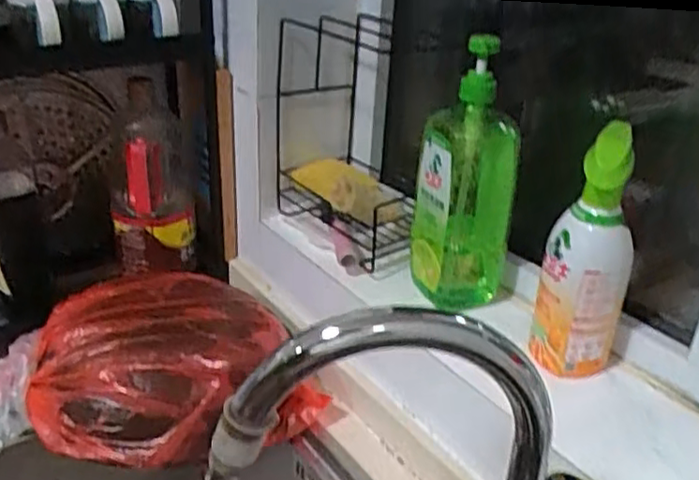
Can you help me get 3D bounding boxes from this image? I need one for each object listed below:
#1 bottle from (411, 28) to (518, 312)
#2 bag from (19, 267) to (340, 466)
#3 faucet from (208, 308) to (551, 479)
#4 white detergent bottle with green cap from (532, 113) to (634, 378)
[{"bbox_3d":[0.125,-0.064,0.733,0.095,0.295,0.070,-7,29,-19],"label":"bottle"},{"bbox_3d":[-0.216,0.135,0.761,0.265,0.114,0.271,-16,33,-32],"label":"bag"},{"bbox_3d":[0.019,0.187,0.430,0.242,0.306,0.078,-5,28,-16],"label":"faucet"},{"bbox_3d":[0.218,0.018,0.615,0.061,0.231,0.051,-6,29,-17],"label":"white detergent bottle with green cap"}]

